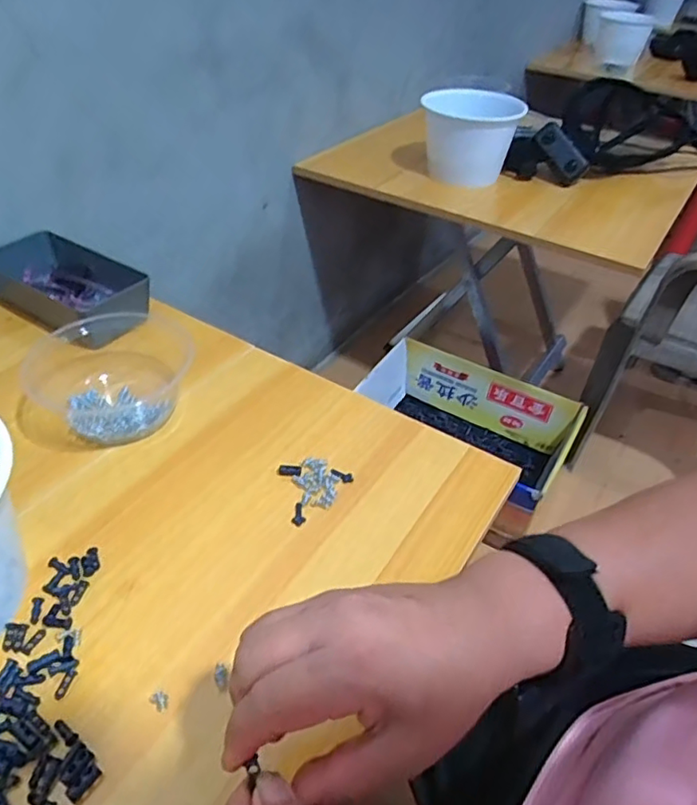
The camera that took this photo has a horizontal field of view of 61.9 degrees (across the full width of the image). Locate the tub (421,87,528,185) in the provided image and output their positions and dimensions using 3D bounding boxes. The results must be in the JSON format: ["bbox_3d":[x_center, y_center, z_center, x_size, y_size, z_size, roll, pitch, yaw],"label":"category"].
[{"bbox_3d":[0.202,-0.435,0.977,0.158,0.127,0.150,5,41,-1],"label":"tub"}]

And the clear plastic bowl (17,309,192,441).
[{"bbox_3d":[-0.223,-0.038,0.543,0.159,0.051,0.178,-11,44,-14],"label":"clear plastic bowl"}]

